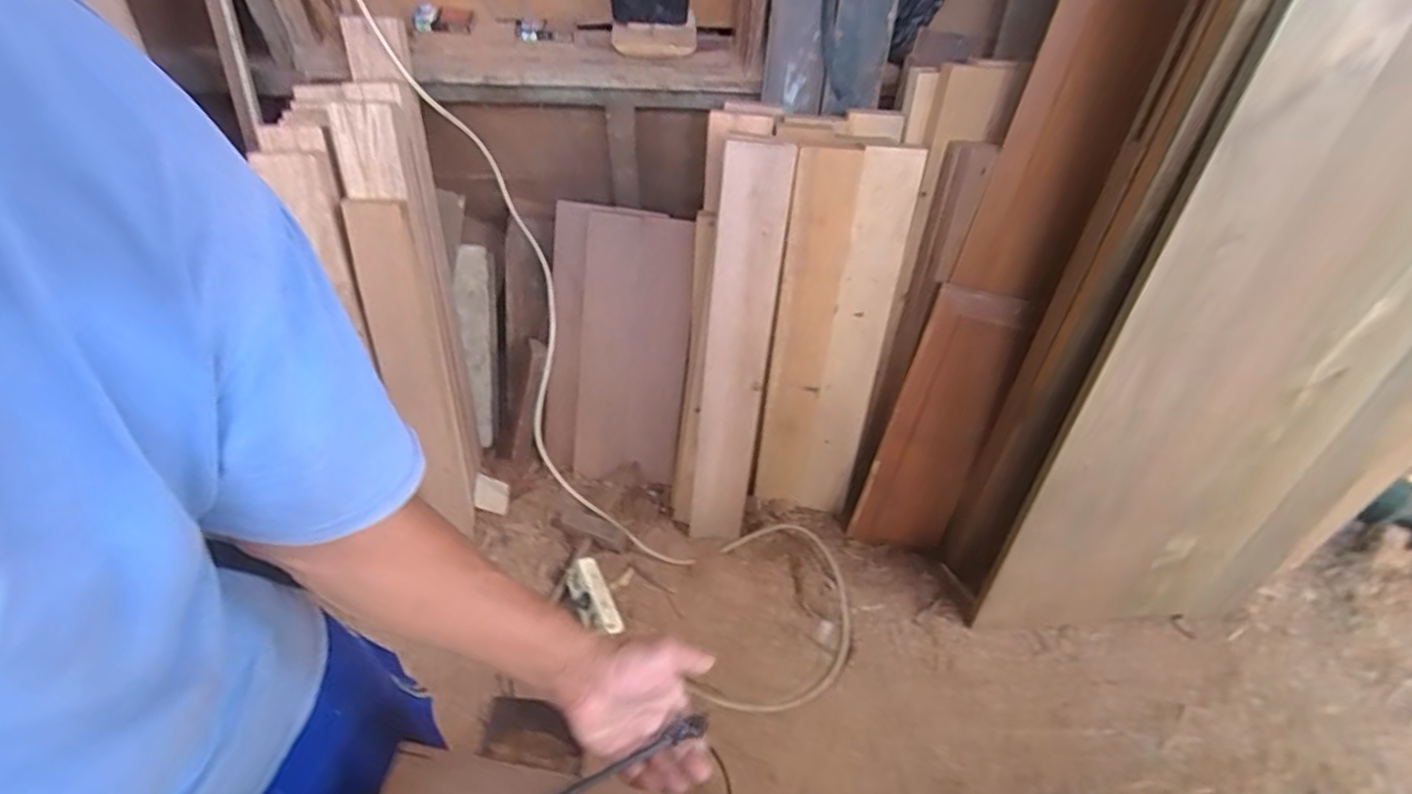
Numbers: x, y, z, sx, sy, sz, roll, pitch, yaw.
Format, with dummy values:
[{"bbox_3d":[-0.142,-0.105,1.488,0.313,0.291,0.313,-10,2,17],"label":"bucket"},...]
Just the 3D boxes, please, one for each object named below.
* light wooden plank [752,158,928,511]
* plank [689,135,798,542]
[{"bbox_3d":[0.224,-0.077,1.224,0.193,0.748,0.031,7,35,4],"label":"light wooden plank"},{"bbox_3d":[0.043,-0.041,1.140,0.110,0.757,0.022,14,33,14],"label":"plank"}]

